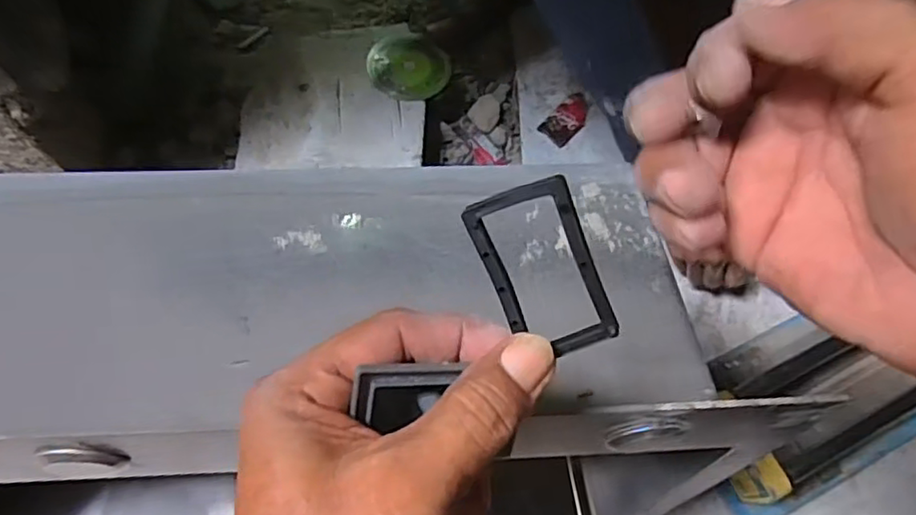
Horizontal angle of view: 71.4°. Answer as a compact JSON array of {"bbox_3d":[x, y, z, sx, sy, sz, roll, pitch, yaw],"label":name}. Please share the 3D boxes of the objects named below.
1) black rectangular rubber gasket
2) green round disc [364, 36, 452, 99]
[{"bbox_3d":[0.028,0.006,0.209,0.034,0.006,0.060,-18,107,16],"label":"black rectangular rubber gasket"},{"bbox_3d":[-0.064,-0.246,0.817,0.098,0.011,0.106,1,67,-3],"label":"green round disc"}]

